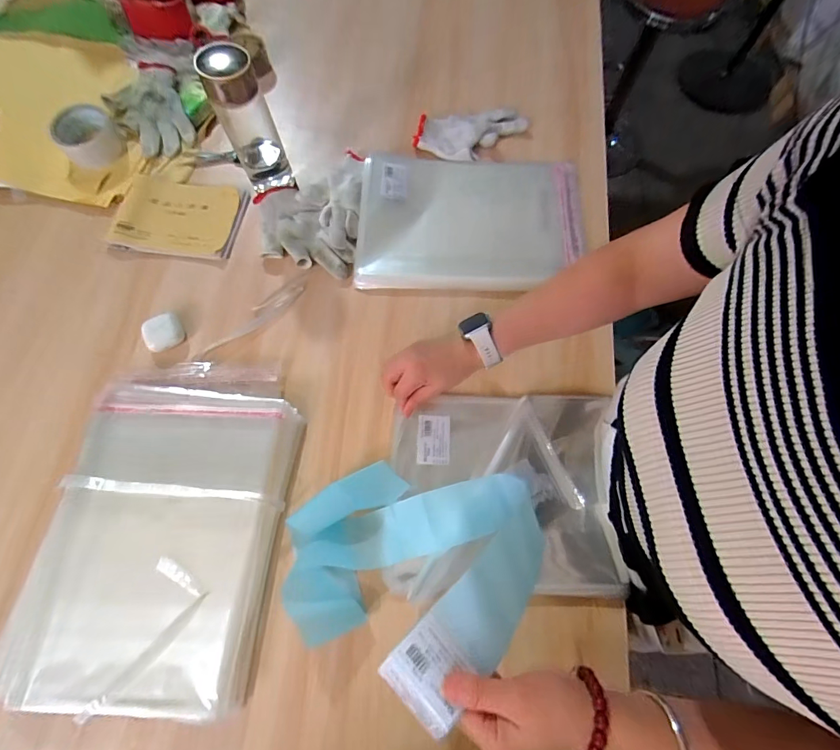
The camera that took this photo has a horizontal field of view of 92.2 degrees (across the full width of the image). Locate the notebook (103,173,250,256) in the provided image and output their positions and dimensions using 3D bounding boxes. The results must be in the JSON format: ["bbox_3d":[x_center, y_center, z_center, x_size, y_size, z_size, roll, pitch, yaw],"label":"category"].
[{"bbox_3d":[-0.376,-0.250,0.633,0.186,0.016,0.133,8,71,2],"label":"notebook"}]

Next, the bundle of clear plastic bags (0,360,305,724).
[{"bbox_3d":[-0.289,0.162,0.468,0.254,0.032,0.379,6,71,2],"label":"bundle of clear plastic bags"}]

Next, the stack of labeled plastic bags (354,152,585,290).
[{"bbox_3d":[0.078,-0.236,0.615,0.333,0.031,0.230,2,71,0],"label":"stack of labeled plastic bags"}]

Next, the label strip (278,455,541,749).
[{"bbox_3d":[-0.028,0.176,0.387,0.215,0.146,0.182,8,71,2],"label":"label strip"}]

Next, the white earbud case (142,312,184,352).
[{"bbox_3d":[-0.353,-0.058,0.554,0.049,0.016,0.048,-30,74,-10],"label":"white earbud case"}]

